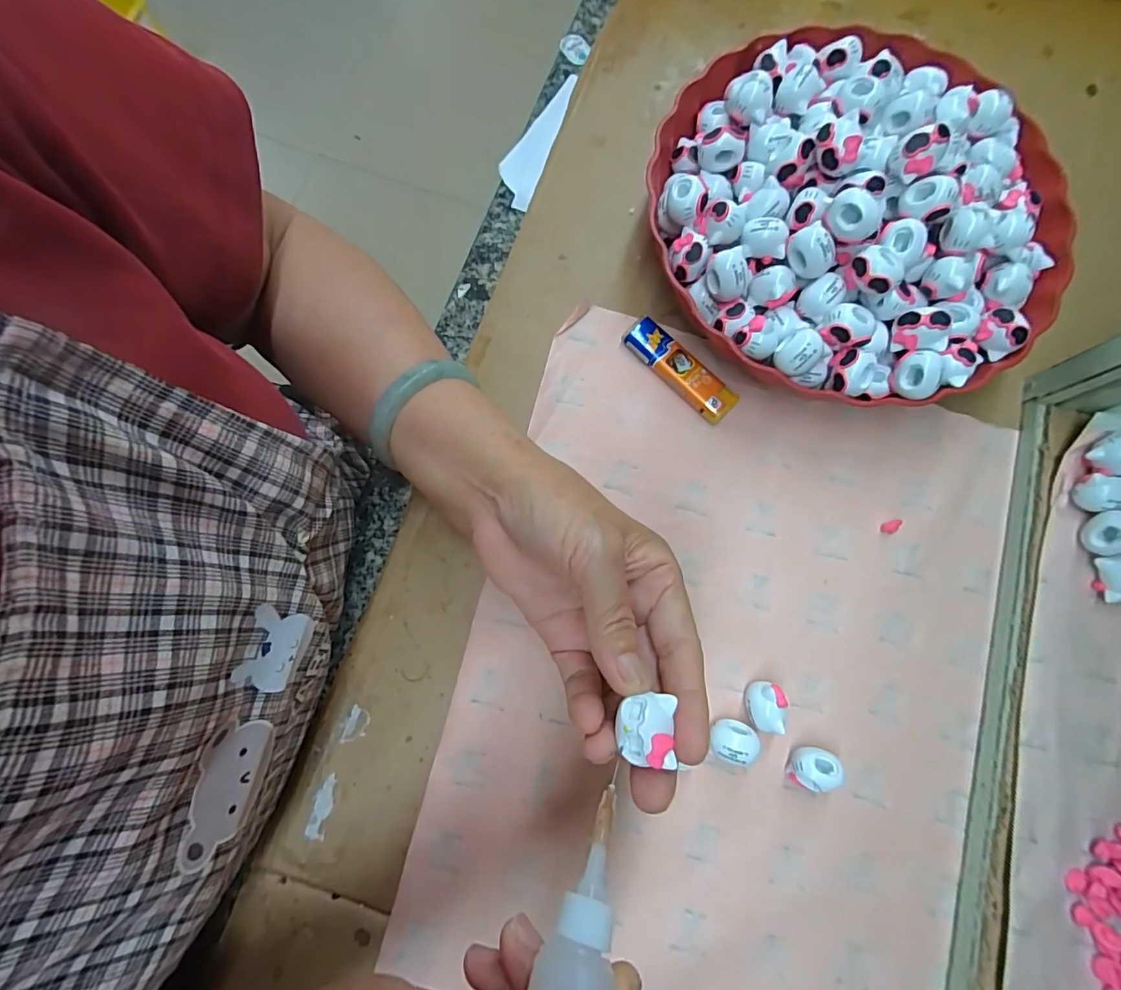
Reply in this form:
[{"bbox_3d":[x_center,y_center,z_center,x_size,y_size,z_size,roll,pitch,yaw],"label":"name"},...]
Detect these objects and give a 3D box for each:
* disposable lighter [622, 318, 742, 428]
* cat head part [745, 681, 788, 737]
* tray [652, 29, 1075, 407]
[{"bbox_3d":[0.074,-0.078,0.316,0.024,0.012,0.080,-44,83,-8],"label":"disposable lighter"},{"bbox_3d":[0.110,0.115,0.277,0.018,0.021,0.025,-5,79,-2],"label":"cat head part"},{"bbox_3d":[0.175,-0.168,0.301,0.242,0.080,0.238,-17,80,-4],"label":"tray"}]

